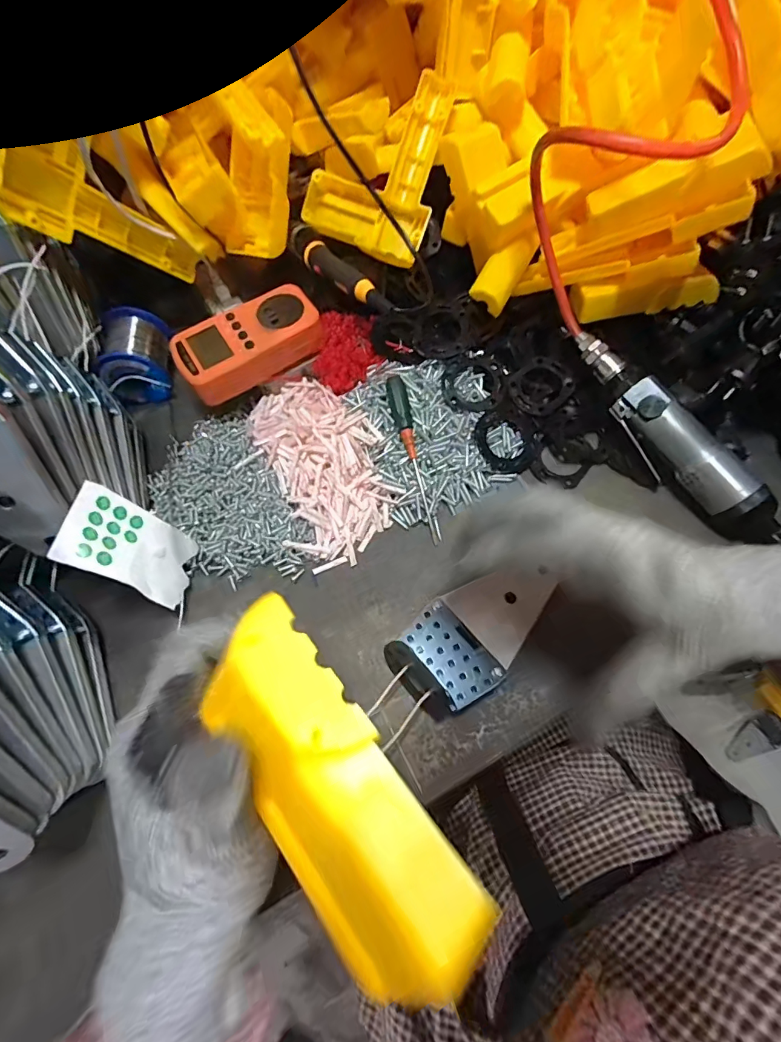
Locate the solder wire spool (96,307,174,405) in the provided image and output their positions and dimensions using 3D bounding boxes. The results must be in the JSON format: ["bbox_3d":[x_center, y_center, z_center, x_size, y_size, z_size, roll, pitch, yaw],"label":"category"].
[{"bbox_3d":[-0.242,-0.158,0.415,0.059,0.050,0.080,-9,76,-2],"label":"solder wire spool"}]

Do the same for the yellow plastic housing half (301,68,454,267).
[{"bbox_3d":[-0.006,-0.325,0.393,0.114,0.021,0.143,24,106,6],"label":"yellow plastic housing half"}]

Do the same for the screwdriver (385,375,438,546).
[{"bbox_3d":[0.021,-0.053,0.372,0.017,0.013,0.145,-15,87,-5],"label":"screwdriver"}]

